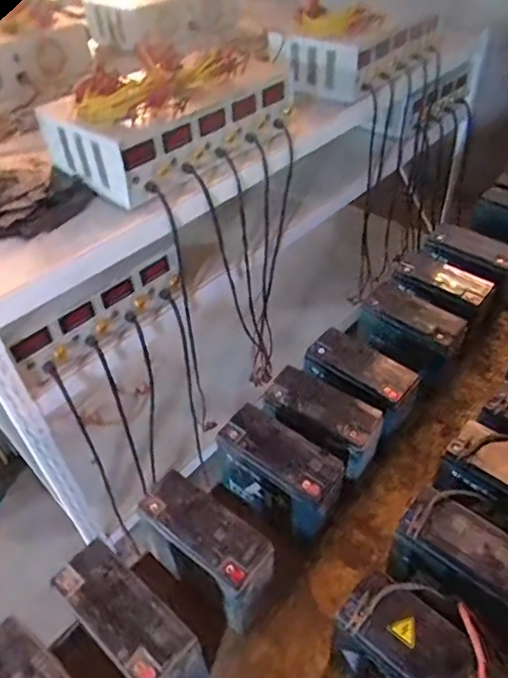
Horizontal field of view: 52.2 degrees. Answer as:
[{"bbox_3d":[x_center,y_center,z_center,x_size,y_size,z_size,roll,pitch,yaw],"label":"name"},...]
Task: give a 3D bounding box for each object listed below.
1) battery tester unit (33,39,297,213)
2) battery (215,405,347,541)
[{"bbox_3d":[-0.165,-0.501,1.152,0.512,0.177,0.281,-35,52,-29],"label":"battery tester unit"},{"bbox_3d":[0.039,0.199,0.772,0.184,0.138,0.078,25,51,26],"label":"battery"}]

